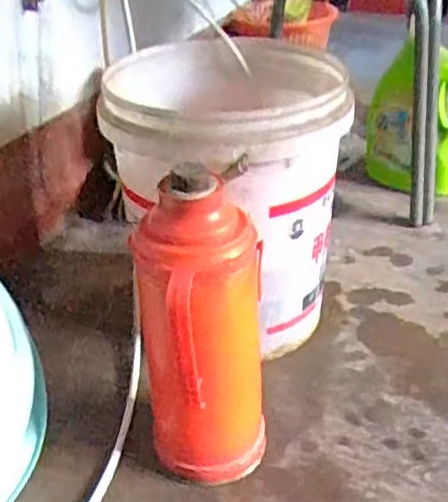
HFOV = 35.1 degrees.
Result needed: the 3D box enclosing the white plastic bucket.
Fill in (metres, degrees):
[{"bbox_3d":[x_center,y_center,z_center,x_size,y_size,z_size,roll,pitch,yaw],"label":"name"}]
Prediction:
[{"bbox_3d":[0.014,-0.079,0.956,0.317,0.348,0.303,-2,32,1],"label":"white plastic bucket"}]

